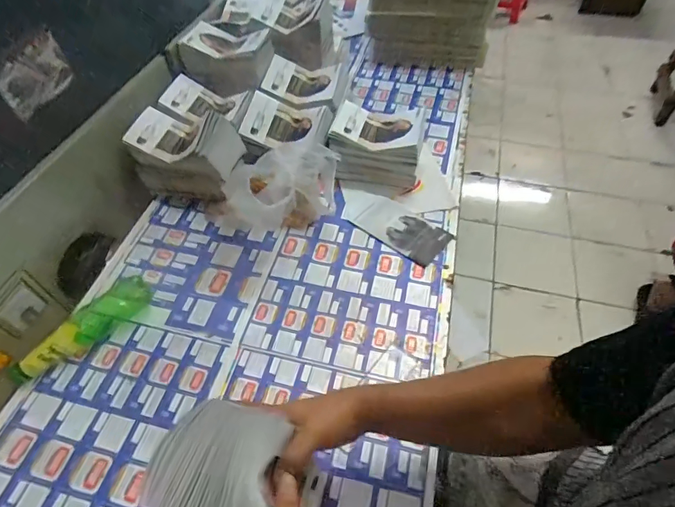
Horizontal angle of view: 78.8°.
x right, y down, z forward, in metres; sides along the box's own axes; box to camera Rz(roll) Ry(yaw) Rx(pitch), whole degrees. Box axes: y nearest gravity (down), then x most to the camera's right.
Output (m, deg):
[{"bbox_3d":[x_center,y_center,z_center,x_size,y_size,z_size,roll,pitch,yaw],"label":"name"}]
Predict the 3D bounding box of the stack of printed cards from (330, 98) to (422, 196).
[{"bbox_3d":[0.080,-0.212,0.841,0.177,0.125,0.131,13,53,10],"label":"stack of printed cards"}]

